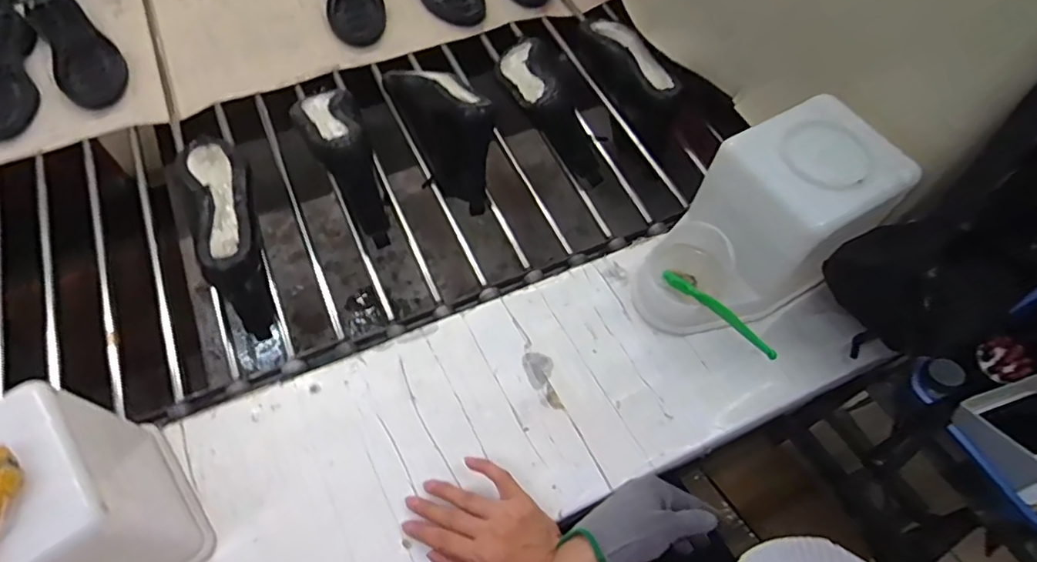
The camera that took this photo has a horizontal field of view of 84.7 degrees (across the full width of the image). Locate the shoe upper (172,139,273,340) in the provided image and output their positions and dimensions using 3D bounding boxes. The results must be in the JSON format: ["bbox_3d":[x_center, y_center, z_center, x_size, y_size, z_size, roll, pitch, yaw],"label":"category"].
[{"bbox_3d":[-0.346,-0.067,0.698,0.075,0.120,0.247,-24,64,-15],"label":"shoe upper"}]

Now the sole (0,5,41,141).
[{"bbox_3d":[-0.737,-0.303,0.807,0.092,0.041,0.250,-17,62,-11],"label":"sole"}]

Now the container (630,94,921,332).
[{"bbox_3d":[0.243,-0.048,0.580,0.226,0.172,0.139,-32,66,-18],"label":"container"}]

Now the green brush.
[{"bbox_3d":[0.187,0.027,0.536,0.018,0.011,0.163,-15,28,-12],"label":"green brush"}]

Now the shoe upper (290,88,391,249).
[{"bbox_3d":[-0.205,-0.156,0.685,0.079,0.110,0.225,-24,83,-16],"label":"shoe upper"}]

